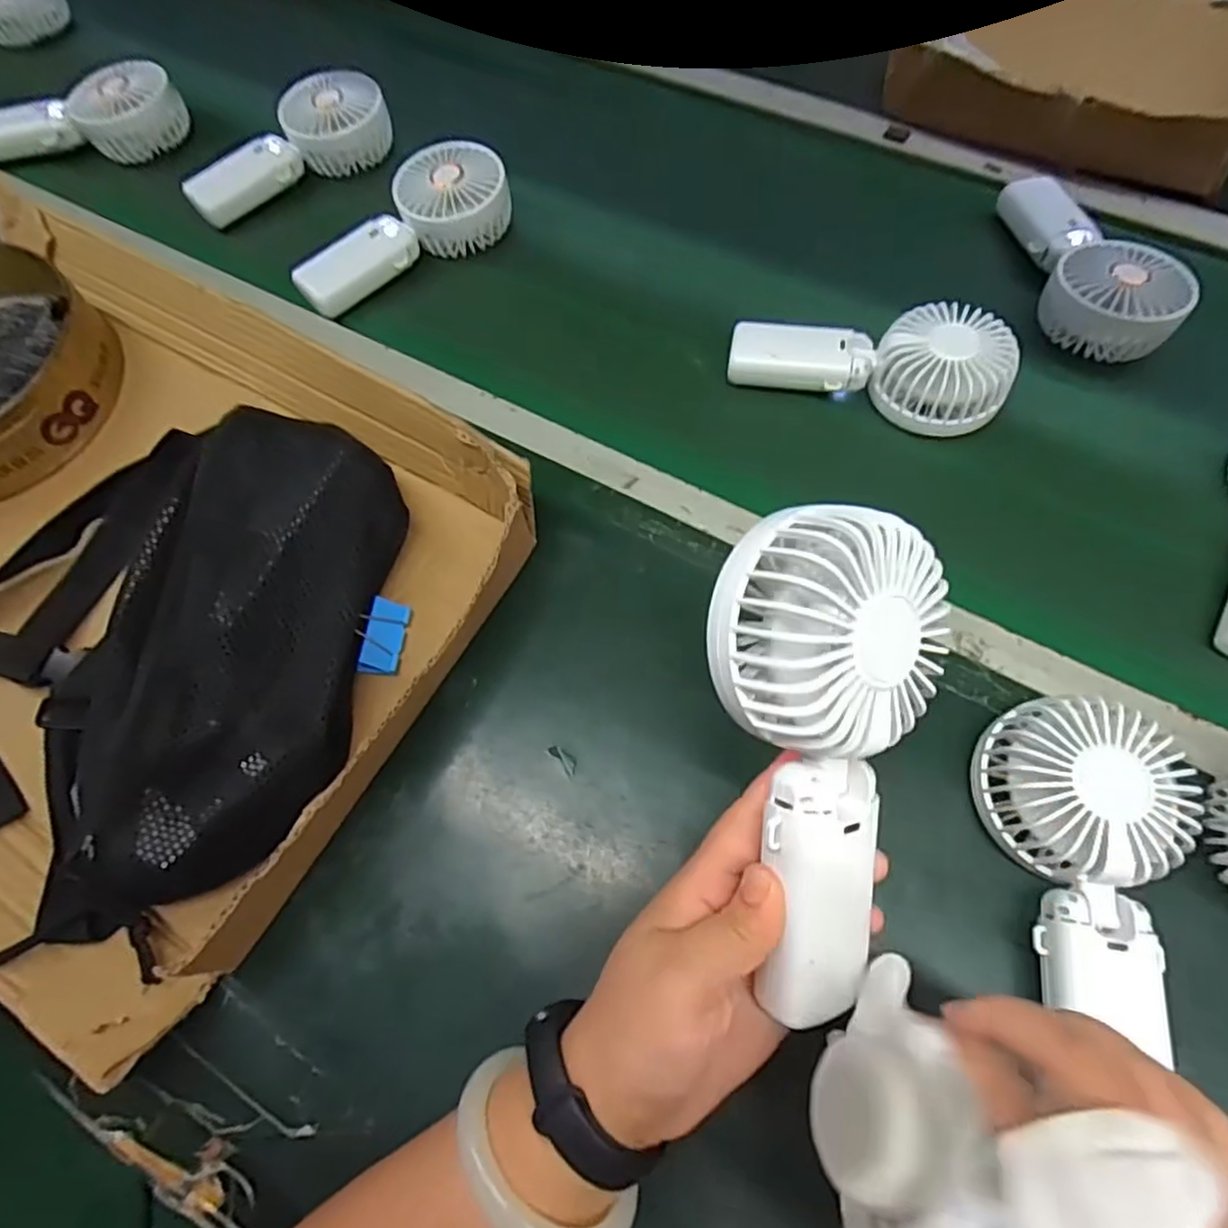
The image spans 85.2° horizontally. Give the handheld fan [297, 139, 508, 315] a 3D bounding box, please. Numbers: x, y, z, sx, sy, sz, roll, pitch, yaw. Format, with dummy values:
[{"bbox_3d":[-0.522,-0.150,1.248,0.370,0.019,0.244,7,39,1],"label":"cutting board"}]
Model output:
[{"bbox_3d":[-0.163,-0.296,0.523,0.178,0.055,0.072,-43,70,-15],"label":"handheld fan"}]

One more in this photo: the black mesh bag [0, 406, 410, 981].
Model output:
[{"bbox_3d":[-0.262,0.020,0.356,0.270,0.073,0.274,-1,65,2],"label":"black mesh bag"}]

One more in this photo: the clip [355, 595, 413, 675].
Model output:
[{"bbox_3d":[-0.131,0.013,0.380,0.018,0.025,0.045,4,66,5],"label":"clip"}]

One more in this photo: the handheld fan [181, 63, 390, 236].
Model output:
[{"bbox_3d":[-0.280,-0.399,0.570,0.180,0.046,0.061,-38,69,-13],"label":"handheld fan"}]

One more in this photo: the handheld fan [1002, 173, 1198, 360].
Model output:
[{"bbox_3d":[0.345,-0.261,0.486,0.080,0.033,0.170,-6,65,0],"label":"handheld fan"}]

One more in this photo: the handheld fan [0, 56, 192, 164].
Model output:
[{"bbox_3d":[-0.478,-0.443,0.598,0.180,0.049,0.064,-6,65,0],"label":"handheld fan"}]

